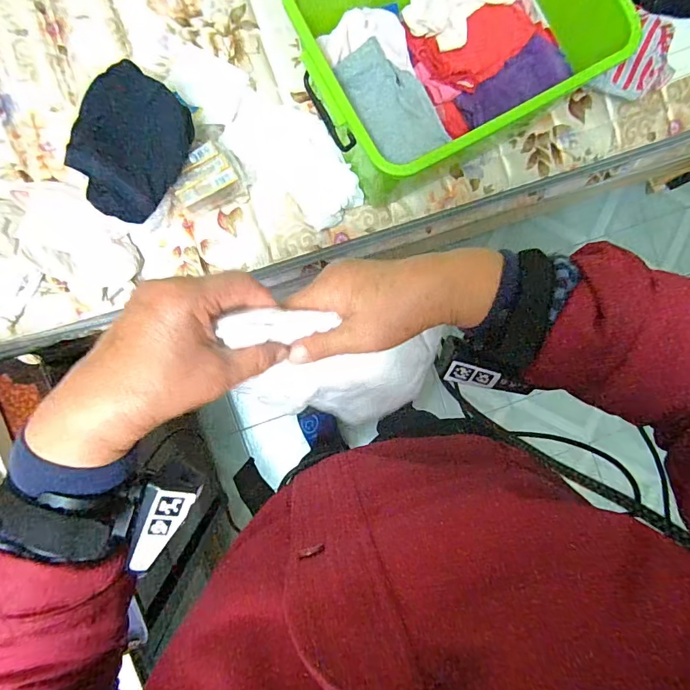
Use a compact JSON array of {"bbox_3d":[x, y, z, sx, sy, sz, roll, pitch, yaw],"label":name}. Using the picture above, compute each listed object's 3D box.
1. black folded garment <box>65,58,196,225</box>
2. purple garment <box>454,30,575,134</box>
[{"bbox_3d":[-0.274,-0.253,0.543,0.120,0.039,0.170,30,87,-4],"label":"black folded garment"},{"bbox_3d":[0.224,-0.348,0.571,0.143,0.025,0.067,-32,93,9],"label":"purple garment"}]

